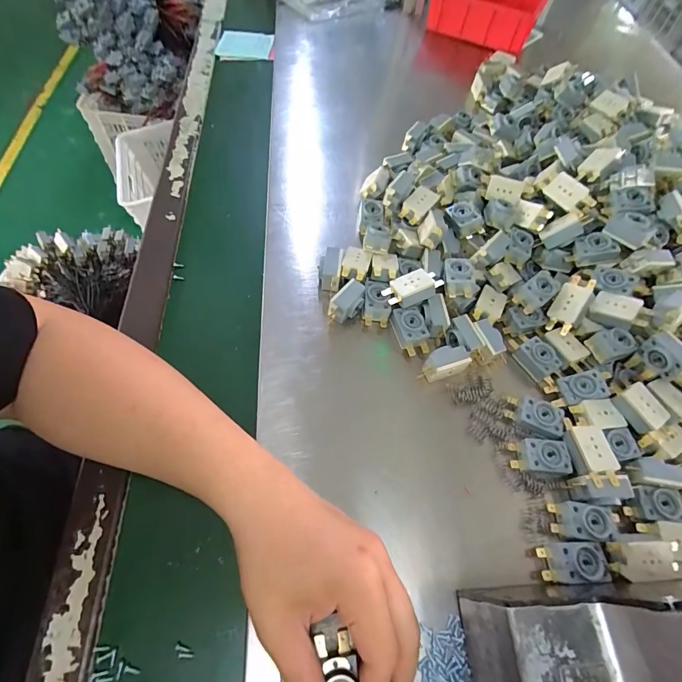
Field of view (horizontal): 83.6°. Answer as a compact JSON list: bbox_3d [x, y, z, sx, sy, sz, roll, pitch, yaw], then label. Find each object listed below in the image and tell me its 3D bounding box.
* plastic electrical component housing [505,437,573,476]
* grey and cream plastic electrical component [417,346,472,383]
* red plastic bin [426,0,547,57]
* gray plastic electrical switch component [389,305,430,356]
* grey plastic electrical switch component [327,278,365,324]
[{"bbox_3d":[0.169,0.099,0.325,0.047,0.014,0.028,6,60,-2],"label":"plastic electrical component housing"},{"bbox_3d":[0.095,0.022,0.358,0.046,0.025,0.020,-16,63,-14],"label":"grey and cream plastic electrical component"},{"bbox_3d":[0.268,-0.624,0.717,0.202,0.067,0.129,21,60,6],"label":"red plastic bin"},{"bbox_3d":[0.068,-0.011,0.372,0.031,0.018,0.044,-12,62,-13],"label":"gray plastic electrical switch component"},{"bbox_3d":[0.007,-0.037,0.372,0.022,0.030,0.042,34,63,13],"label":"grey plastic electrical switch component"}]

